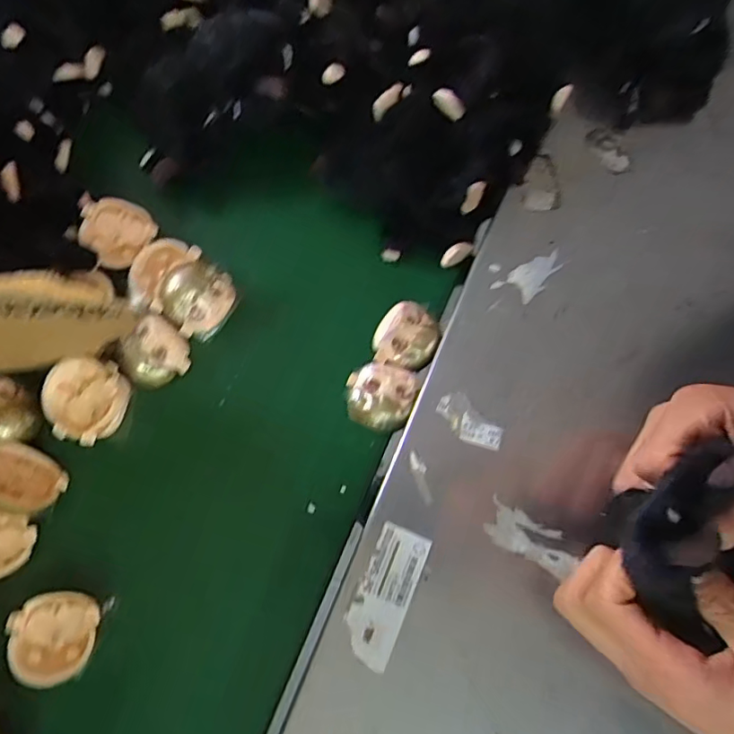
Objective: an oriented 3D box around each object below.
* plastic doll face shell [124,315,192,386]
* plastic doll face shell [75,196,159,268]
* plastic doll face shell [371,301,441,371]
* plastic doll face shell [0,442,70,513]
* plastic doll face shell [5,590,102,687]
[{"bbox_3d":[-0.151,-0.012,0.384,0.042,0.022,0.044,-28,76,-9],"label":"plastic doll face shell"},{"bbox_3d":[-0.186,-0.101,0.401,0.049,0.017,0.047,43,78,11],"label":"plastic doll face shell"},{"bbox_3d":[0.029,-0.023,0.386,0.044,0.018,0.046,0,73,-1],"label":"plastic doll face shell"},{"bbox_3d":[-0.223,0.075,0.346,0.023,0.049,0.046,-44,71,21],"label":"plastic doll face shell"},{"bbox_3d":[-0.186,0.160,0.324,0.050,0.017,0.047,0,73,-1],"label":"plastic doll face shell"}]

